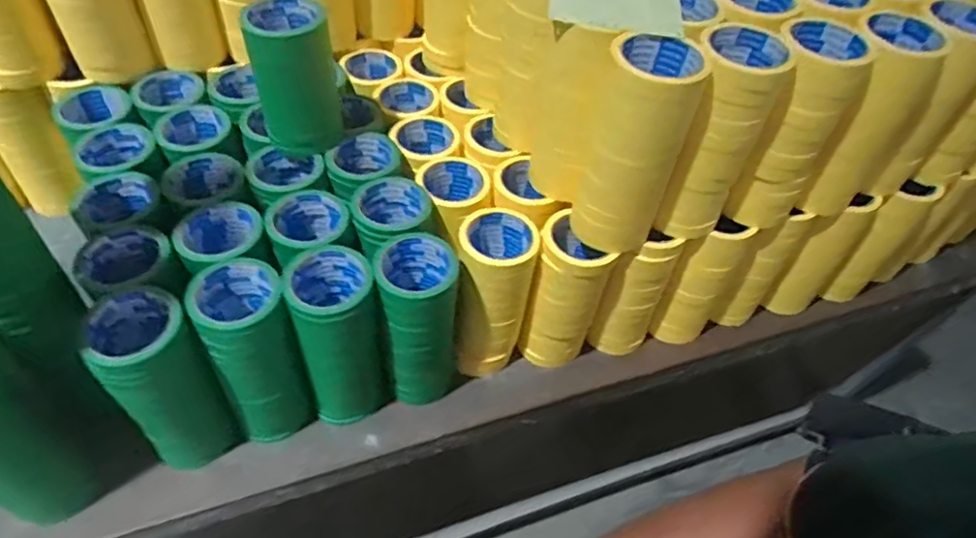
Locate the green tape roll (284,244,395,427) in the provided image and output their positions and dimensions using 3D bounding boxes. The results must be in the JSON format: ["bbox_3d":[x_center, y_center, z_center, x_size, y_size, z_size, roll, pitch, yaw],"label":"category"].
[{"bbox_3d":[-0.176,0.086,0.750,0.096,0.241,0.092,3,51,-4],"label":"green tape roll"}]

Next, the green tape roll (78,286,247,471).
[{"bbox_3d":[-0.360,0.128,0.700,0.092,0.234,0.106,-29,60,-26],"label":"green tape roll"}]

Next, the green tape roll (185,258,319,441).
[{"bbox_3d":[-0.269,0.100,0.732,0.088,0.249,0.094,3,51,-4],"label":"green tape roll"}]

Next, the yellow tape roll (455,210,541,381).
[{"bbox_3d":[0.007,0.036,0.822,0.096,0.225,0.111,12,51,4],"label":"yellow tape roll"}]

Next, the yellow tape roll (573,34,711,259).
[{"bbox_3d":[0.164,-0.133,0.685,0.095,0.237,0.099,3,51,-4],"label":"yellow tape roll"}]

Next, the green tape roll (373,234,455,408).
[{"bbox_3d":[-0.086,0.069,0.777,0.092,0.247,0.094,-3,52,-9],"label":"green tape roll"}]

